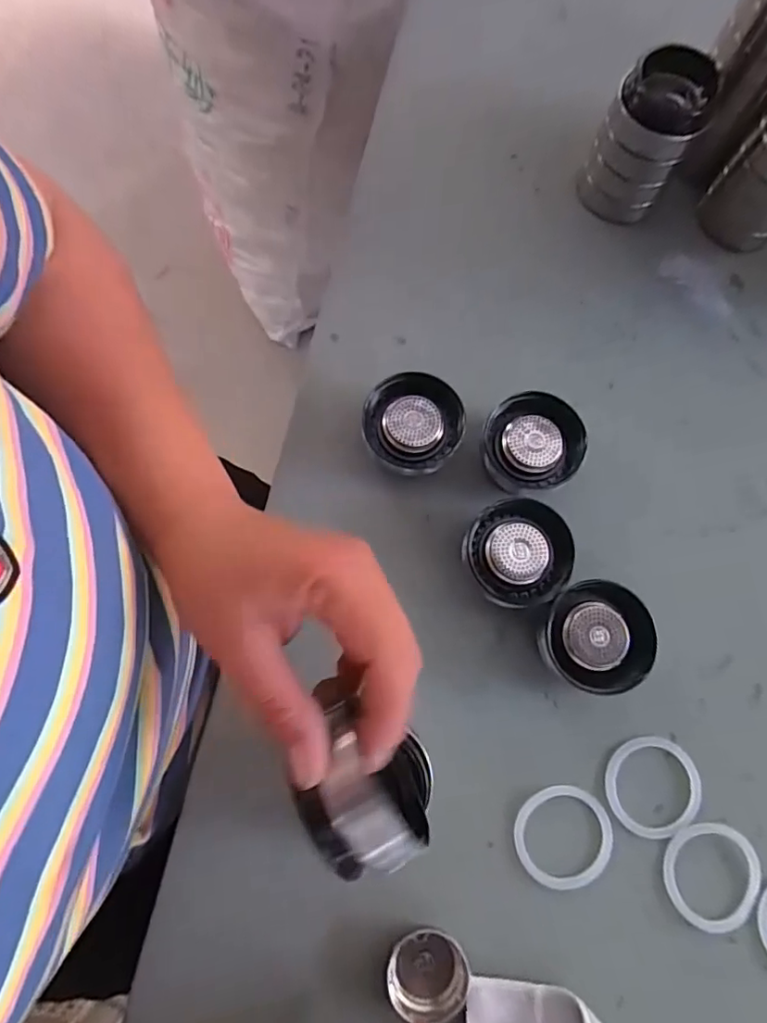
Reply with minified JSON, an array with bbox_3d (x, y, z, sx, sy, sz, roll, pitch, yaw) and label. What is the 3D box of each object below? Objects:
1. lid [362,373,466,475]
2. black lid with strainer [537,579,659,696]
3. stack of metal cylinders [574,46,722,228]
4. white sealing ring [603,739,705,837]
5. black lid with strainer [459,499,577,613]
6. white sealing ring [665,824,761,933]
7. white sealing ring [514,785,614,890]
[{"bbox_3d":[0.021,-0.059,0.380,0.064,0.033,0.065,0,75,-1],"label":"lid"},{"bbox_3d":[0.133,0.078,0.348,0.063,0.034,0.066,0,75,-1],"label":"black lid with strainer"},{"bbox_3d":[0.190,-0.271,0.405,0.062,0.094,0.059,23,76,5],"label":"stack of metal cylinders"},{"bbox_3d":[0.170,0.172,0.343,0.060,0.004,0.057,0,75,-1],"label":"white sealing ring"},{"bbox_3d":[0.087,0.027,0.360,0.066,0.025,0.068,0,75,-1],"label":"black lid with strainer"},{"bbox_3d":[0.199,0.222,0.332,0.056,0.004,0.058,0,75,-1],"label":"white sealing ring"},{"bbox_3d":[0.111,0.199,0.335,0.060,0.004,0.055,0,75,-1],"label":"white sealing ring"}]

